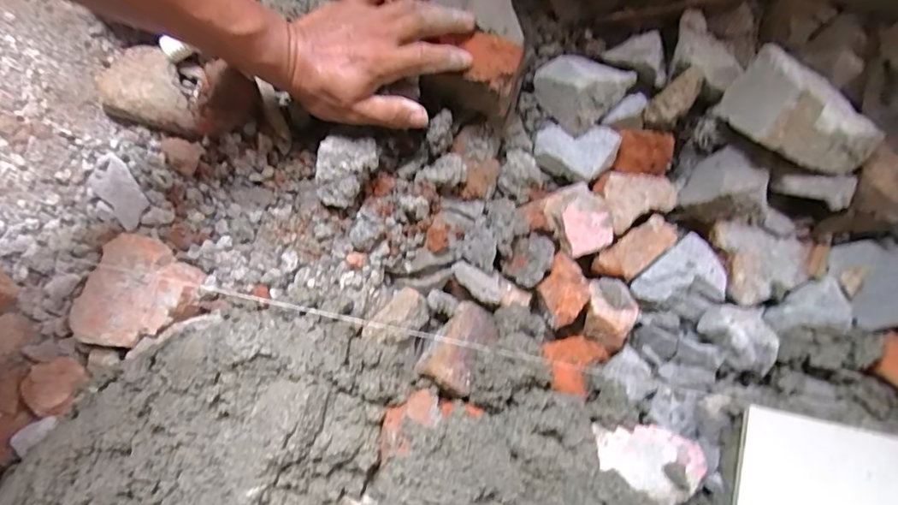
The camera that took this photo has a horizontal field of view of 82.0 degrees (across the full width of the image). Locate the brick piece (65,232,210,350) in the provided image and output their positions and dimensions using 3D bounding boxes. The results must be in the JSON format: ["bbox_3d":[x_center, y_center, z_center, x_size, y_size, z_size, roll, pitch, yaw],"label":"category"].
[{"bbox_3d":[-0.256,0.035,0.426,0.081,0.027,0.090,18,82,0],"label":"brick piece"}]

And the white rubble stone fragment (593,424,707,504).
[{"bbox_3d":[0.162,0.167,0.417,0.090,0.021,0.053,21,79,3],"label":"white rubble stone fragment"}]

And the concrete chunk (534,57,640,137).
[{"bbox_3d":[0.121,-0.158,0.466,0.072,0.041,0.071,43,83,4],"label":"concrete chunk"}]

